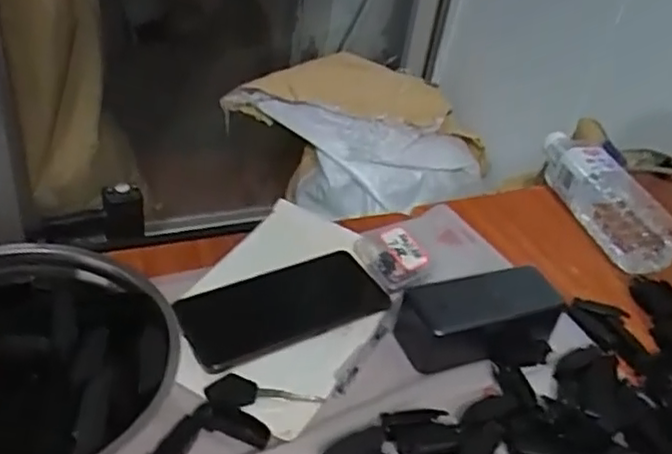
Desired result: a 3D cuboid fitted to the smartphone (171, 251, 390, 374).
[{"bbox_3d":[-0.041,0.064,0.536,0.169,0.006,0.075,-16,47,-29],"label":"smartphone"}]

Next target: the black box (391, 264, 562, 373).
[{"bbox_3d":[0.119,0.072,0.529,0.127,0.046,0.063,-1,36,-15],"label":"black box"}]

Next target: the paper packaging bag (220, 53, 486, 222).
[{"bbox_3d":[0.049,-0.166,1.310,0.496,0.284,0.190,16,37,10],"label":"paper packaging bag"}]

